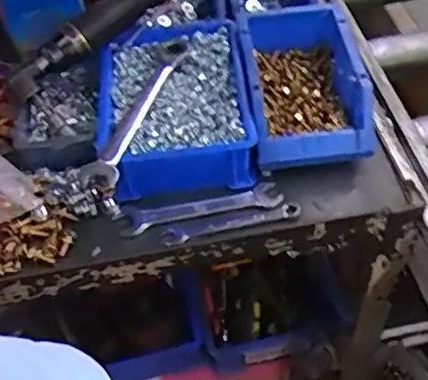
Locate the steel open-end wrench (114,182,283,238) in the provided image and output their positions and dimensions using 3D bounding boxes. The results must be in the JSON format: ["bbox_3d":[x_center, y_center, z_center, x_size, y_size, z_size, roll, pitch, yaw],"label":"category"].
[{"bbox_3d":[-0.014,0.015,0.591,0.156,0.007,0.031,-12,51,-5],"label":"steel open-end wrench"}]

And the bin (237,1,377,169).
[{"bbox_3d":[0.090,-0.108,0.643,0.114,0.082,0.184,-6,50,0],"label":"bin"}]

